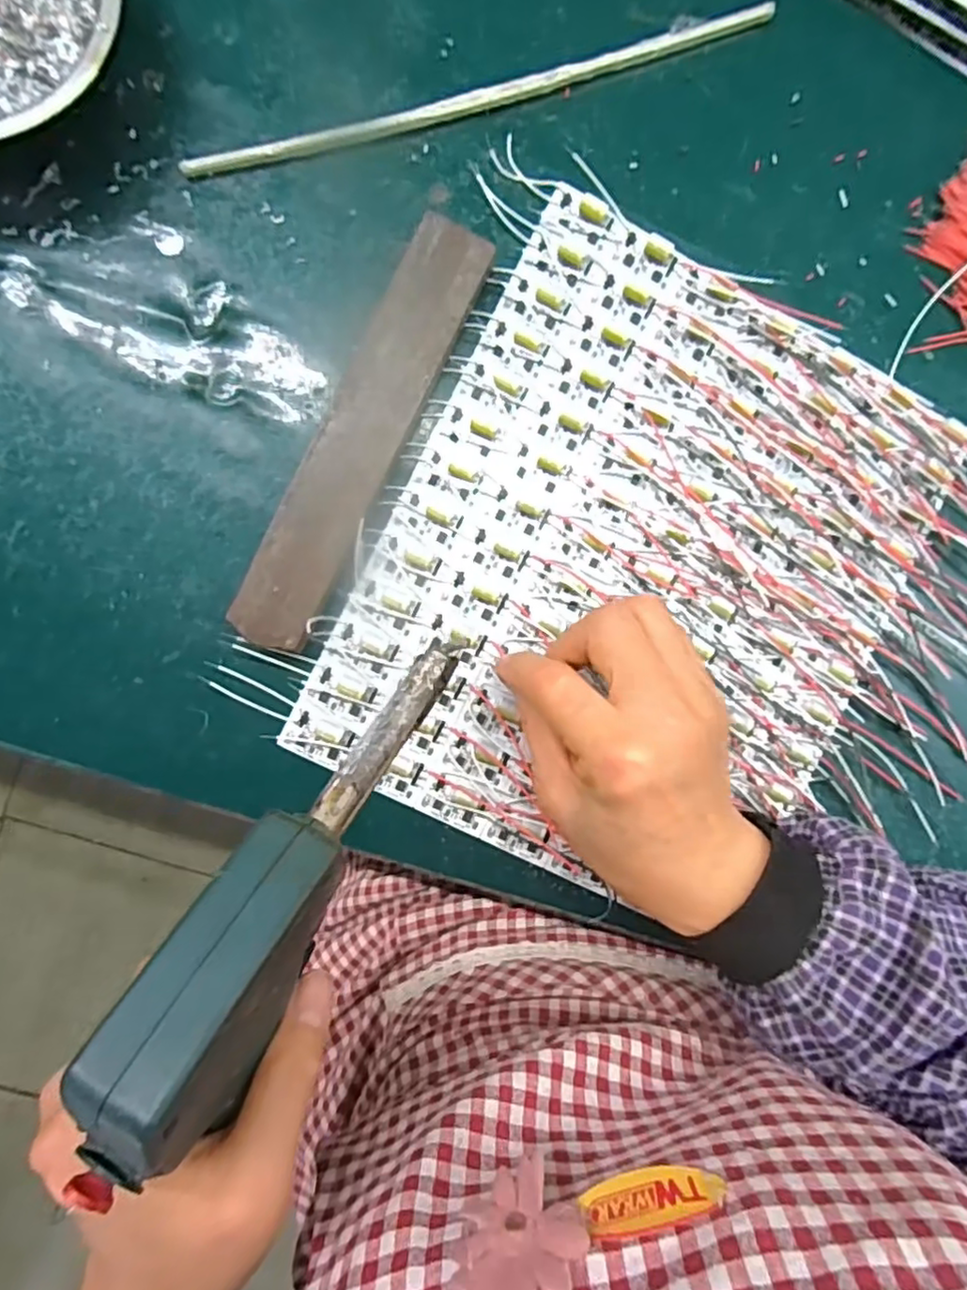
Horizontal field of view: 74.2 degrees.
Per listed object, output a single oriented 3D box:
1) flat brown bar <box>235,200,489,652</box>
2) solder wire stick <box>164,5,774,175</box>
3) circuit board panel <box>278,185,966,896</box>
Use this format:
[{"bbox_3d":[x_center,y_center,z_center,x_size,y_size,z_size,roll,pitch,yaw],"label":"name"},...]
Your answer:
[{"bbox_3d":[-0.053,-0.091,0.283,0.035,0.017,0.194,26,89,-7],"label":"flat brown bar"},{"bbox_3d":[0.002,-0.251,0.288,0.273,0.008,0.012,-19,94,-6],"label":"solder wire stick"},{"bbox_3d":[0.080,-0.031,0.306,0.245,0.008,0.288,27,89,-7],"label":"circuit board panel"}]

